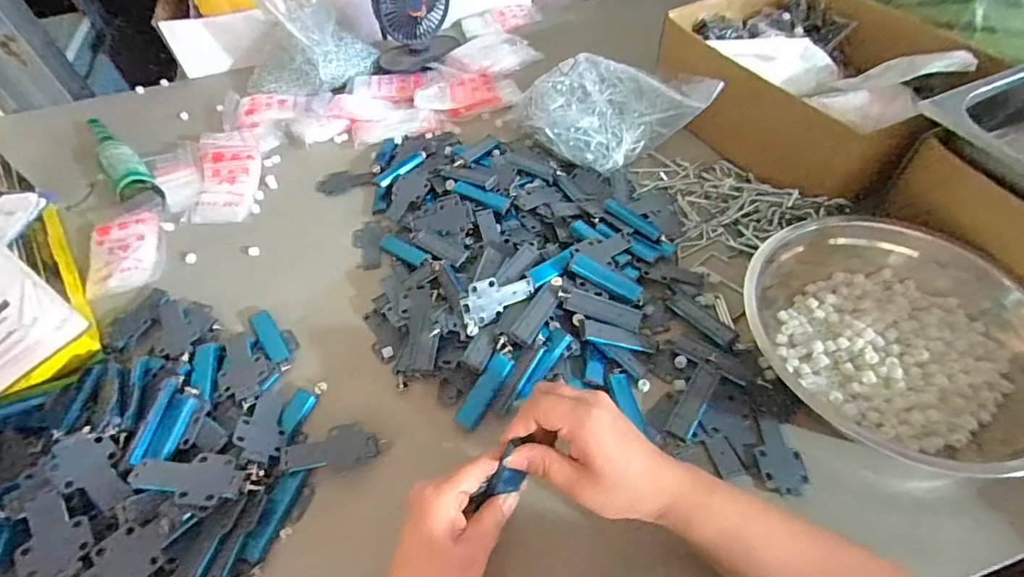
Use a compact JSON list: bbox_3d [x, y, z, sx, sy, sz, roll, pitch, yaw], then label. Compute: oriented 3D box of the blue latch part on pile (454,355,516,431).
[{"bbox_3d":[-0.026,0.094,0.461,0.020,0.004,0.074,30,82,23],"label":"blue latch part on pile"}]

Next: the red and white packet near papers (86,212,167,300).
[{"bbox_3d":[-0.464,-0.045,0.604,0.076,0.012,0.117,-8,60,-20],"label":"red and white packet near papers"}]

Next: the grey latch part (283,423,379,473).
[{"bbox_3d":[-0.161,0.143,0.445,0.079,0.010,0.037,-7,52,-18],"label":"grey latch part"}]

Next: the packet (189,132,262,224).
[{"bbox_3d":[-0.387,-0.156,0.680,0.077,0.031,0.162,-10,53,-4],"label":"packet"}]

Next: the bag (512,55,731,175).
[{"bbox_3d":[0.129,-0.238,0.650,0.242,0.083,0.159,19,56,17],"label":"bag"}]

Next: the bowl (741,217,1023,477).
[{"bbox_3d":[0.335,0.047,0.442,0.230,0.072,0.247,-2,53,2],"label":"bowl"}]

